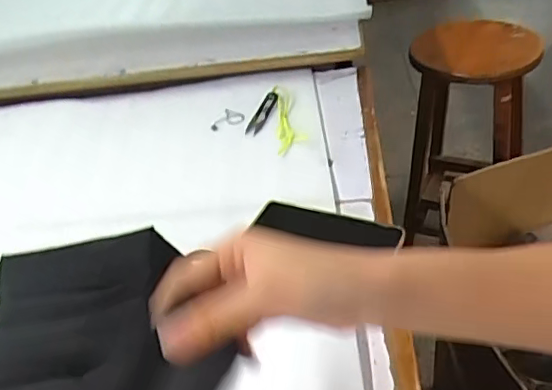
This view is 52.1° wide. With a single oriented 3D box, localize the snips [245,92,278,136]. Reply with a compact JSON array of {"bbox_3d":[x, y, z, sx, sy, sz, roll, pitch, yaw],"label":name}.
[{"bbox_3d":[-0.020,-0.125,0.848,0.022,0.011,0.100,8,41,18],"label":"snips"}]

